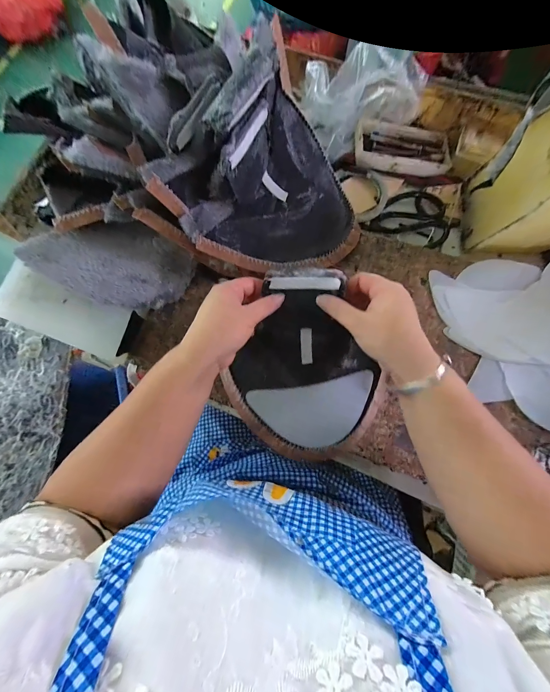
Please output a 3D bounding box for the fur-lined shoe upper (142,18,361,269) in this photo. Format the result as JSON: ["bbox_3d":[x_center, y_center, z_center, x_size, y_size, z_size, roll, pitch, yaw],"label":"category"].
[{"bbox_3d":[0.012,-0.194,0.345,0.233,0.124,0.240,36,79,-15],"label":"fur-lined shoe upper"}]

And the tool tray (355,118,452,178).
[{"bbox_3d":[0.200,-0.308,0.444,0.147,0.032,0.074,3,77,2],"label":"tool tray"}]

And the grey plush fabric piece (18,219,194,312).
[{"bbox_3d":[-0.208,-0.103,0.361,0.192,0.017,0.098,4,100,-9],"label":"grey plush fabric piece"}]

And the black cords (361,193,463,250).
[{"bbox_3d":[0.209,-0.199,0.433,0.133,0.018,0.084,15,78,5],"label":"black cords"}]

